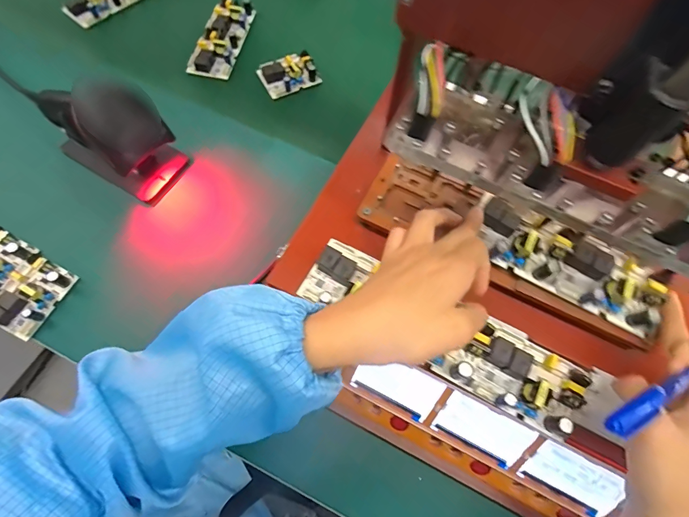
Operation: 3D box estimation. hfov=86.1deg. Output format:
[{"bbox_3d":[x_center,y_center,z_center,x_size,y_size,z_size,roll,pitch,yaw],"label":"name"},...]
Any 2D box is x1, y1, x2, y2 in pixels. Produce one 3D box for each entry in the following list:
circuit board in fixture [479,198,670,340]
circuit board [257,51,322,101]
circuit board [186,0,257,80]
[{"bbox_3d":[0.187,0.001,0.307,0.151,0.026,0.057,31,70,9],"label":"circuit board in fixture"},{"bbox_3d":[-0.083,-0.276,0.549,0.081,0.022,0.055,-27,72,-13],"label":"circuit board"},{"bbox_3d":[-0.187,-0.346,0.573,0.056,0.027,0.159,13,68,2],"label":"circuit board"}]

